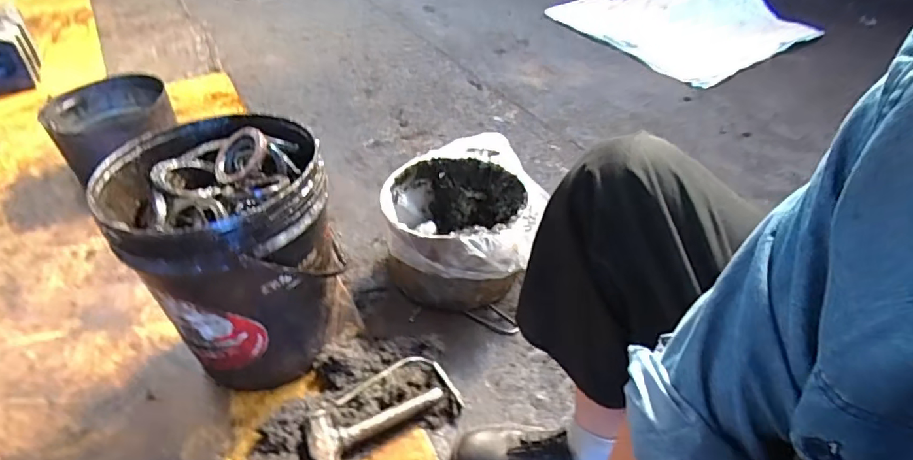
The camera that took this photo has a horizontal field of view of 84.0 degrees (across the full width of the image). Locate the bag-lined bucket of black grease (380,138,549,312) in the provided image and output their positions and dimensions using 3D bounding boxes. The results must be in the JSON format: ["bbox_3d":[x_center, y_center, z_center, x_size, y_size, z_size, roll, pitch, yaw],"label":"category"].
[{"bbox_3d":[0.008,-0.021,1.062,0.305,0.181,0.376,-9,42,-9],"label":"bag-lined bucket of black grease"}]

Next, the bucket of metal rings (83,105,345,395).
[{"bbox_3d":[-0.359,0.056,0.845,0.286,0.394,0.300,0,41,0],"label":"bucket of metal rings"}]

